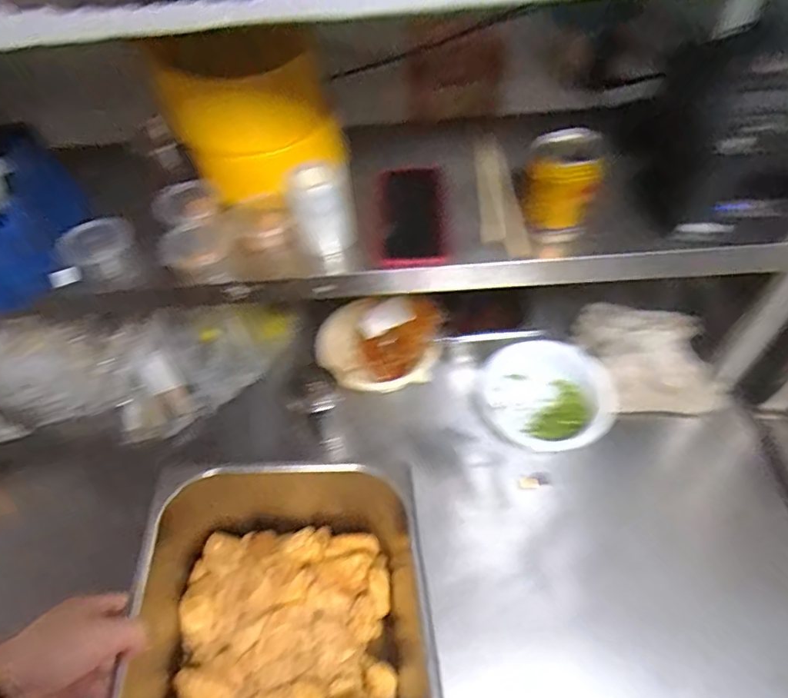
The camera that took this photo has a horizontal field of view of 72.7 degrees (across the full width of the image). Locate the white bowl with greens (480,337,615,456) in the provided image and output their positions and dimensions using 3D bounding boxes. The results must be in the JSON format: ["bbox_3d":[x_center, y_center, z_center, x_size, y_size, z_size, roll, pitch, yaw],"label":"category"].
[{"bbox_3d":[0.209,0.069,0.753,0.178,0.051,0.170,-2,52,2],"label":"white bowl with greens"}]

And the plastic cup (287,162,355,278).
[{"bbox_3d":[-0.075,-0.136,0.567,0.059,0.110,0.053,-17,53,-10],"label":"plastic cup"}]

